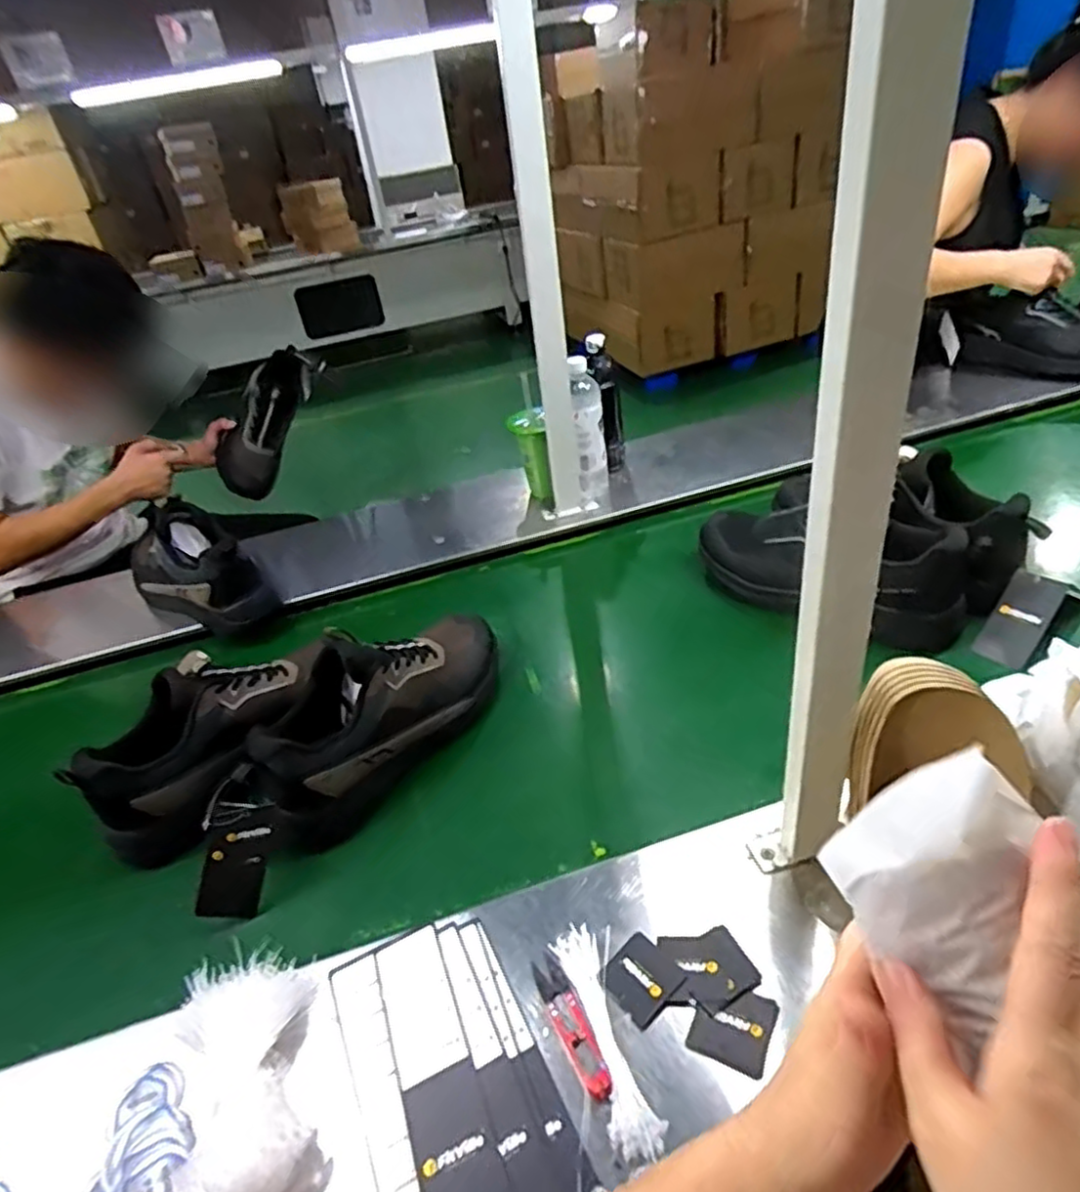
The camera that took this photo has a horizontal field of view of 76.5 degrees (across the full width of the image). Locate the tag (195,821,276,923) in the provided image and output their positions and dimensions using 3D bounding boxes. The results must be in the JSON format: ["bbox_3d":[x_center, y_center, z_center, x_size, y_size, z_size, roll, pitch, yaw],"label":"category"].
[{"bbox_3d":[-0.277,0.252,0.624,0.051,0.088,0.009,13,6,-29],"label":"tag"}]

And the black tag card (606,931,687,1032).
[{"bbox_3d":[0.076,0.284,0.510,0.050,0.004,0.049,-32,43,-29],"label":"black tag card"}]

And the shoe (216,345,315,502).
[{"bbox_3d":[-0.570,-0.364,1.452,0.108,0.319,0.126,25,3,36],"label":"shoe"}]

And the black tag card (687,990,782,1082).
[{"bbox_3d":[0.135,0.299,0.477,0.052,0.005,0.050,12,41,25],"label":"black tag card"}]

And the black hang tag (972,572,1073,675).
[{"bbox_3d":[0.527,0.026,0.751,0.057,0.005,0.104,35,98,50],"label":"black hang tag"}]

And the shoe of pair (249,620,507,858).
[{"bbox_3d":[-0.168,0.112,0.729,0.103,0.152,0.299,22,46,34],"label":"shoe of pair"}]

